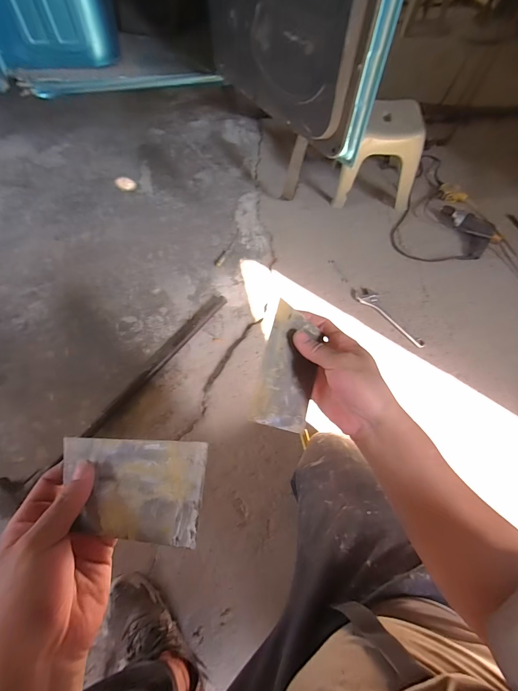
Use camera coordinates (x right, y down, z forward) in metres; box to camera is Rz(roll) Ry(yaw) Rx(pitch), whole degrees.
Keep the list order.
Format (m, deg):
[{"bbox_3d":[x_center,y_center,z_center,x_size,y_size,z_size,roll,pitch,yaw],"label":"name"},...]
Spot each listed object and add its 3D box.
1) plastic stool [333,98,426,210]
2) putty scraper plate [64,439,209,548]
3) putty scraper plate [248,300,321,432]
[{"bbox_3d":[0.503,-0.790,1.285,0.292,0.311,0.291,10,63,4],"label":"plastic stool"},{"bbox_3d":[-0.109,0.116,0.259,0.136,0.004,0.073,-4,68,16],"label":"putty scraper plate"},{"bbox_3d":[0.036,0.026,0.367,0.069,0.004,0.138,18,78,-21],"label":"putty scraper plate"}]

